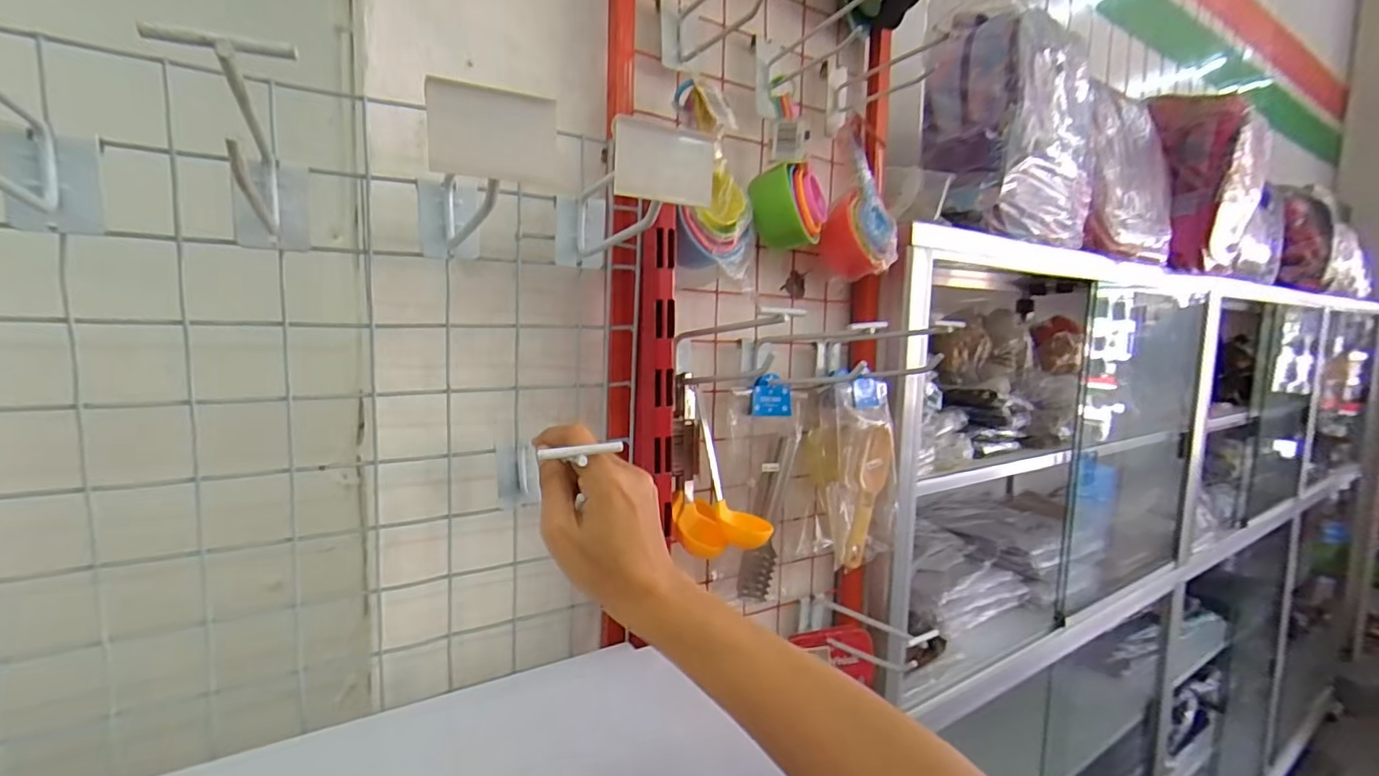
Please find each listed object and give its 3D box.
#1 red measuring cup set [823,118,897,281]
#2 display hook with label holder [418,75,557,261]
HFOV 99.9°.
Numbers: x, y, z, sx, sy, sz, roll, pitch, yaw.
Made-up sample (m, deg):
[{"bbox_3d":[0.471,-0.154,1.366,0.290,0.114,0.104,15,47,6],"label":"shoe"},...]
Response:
[{"bbox_3d":[0.191,-0.209,0.637,0.076,0.164,0.063,4,6,20],"label":"red measuring cup set"},{"bbox_3d":[-0.133,-0.123,0.355,0.058,0.062,0.157,-2,7,-28],"label":"display hook with label holder"}]

